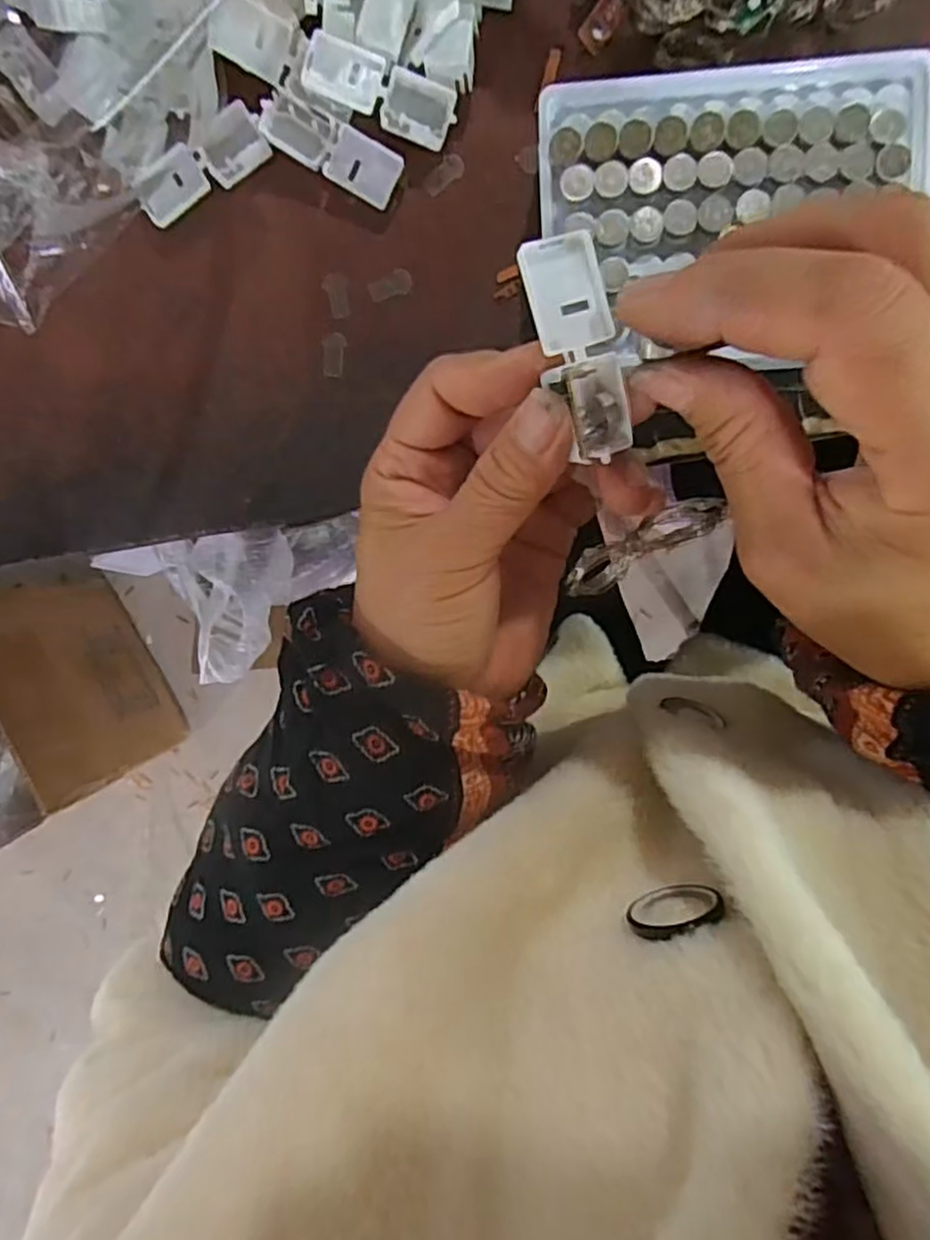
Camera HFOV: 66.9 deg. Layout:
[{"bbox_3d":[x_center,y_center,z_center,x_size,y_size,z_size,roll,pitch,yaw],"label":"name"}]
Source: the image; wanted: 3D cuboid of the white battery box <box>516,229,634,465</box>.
[{"bbox_3d":[0.031,-0.071,0.185,0.020,0.015,0.055,-17,107,7],"label":"white battery box"}]

